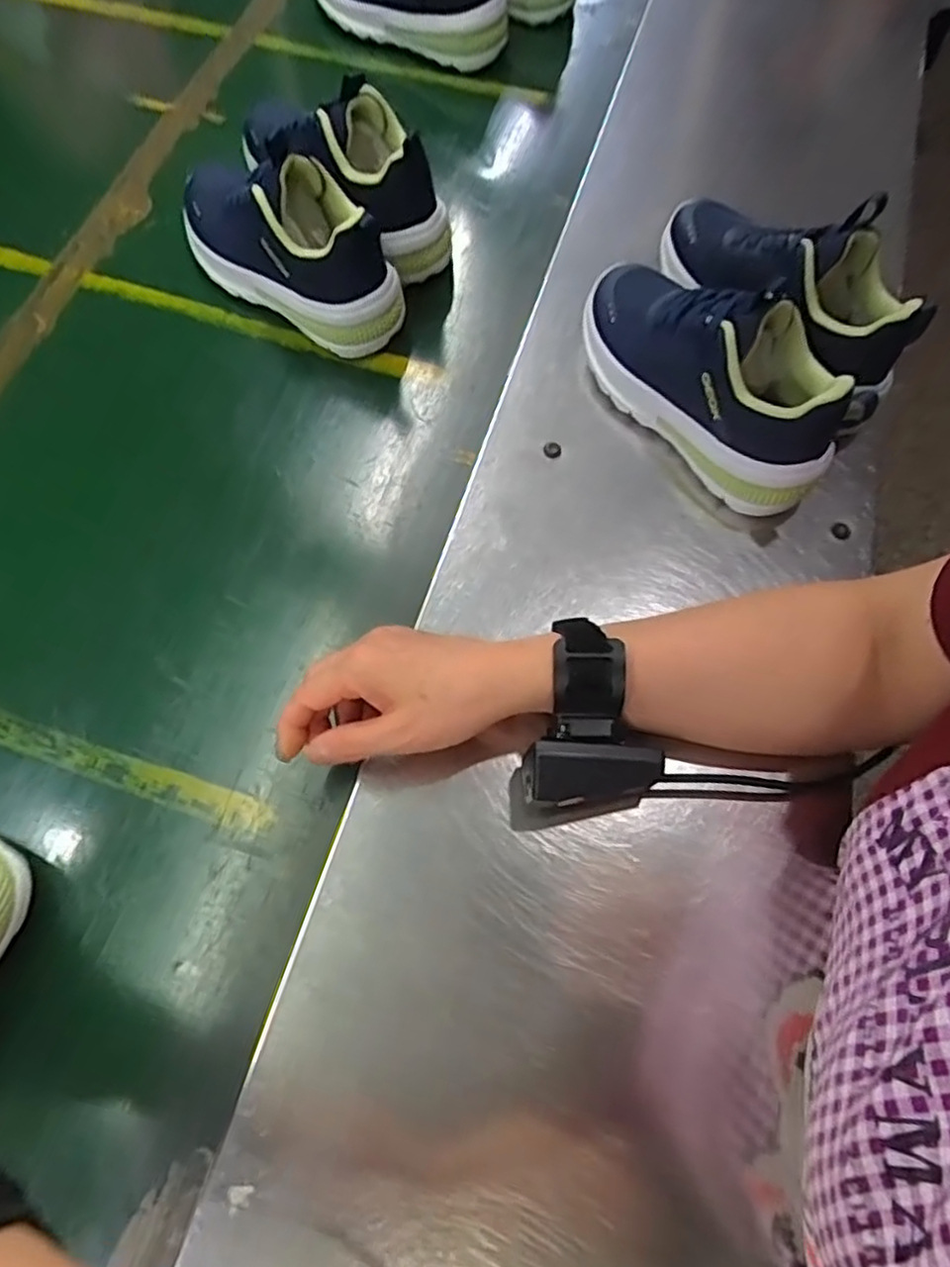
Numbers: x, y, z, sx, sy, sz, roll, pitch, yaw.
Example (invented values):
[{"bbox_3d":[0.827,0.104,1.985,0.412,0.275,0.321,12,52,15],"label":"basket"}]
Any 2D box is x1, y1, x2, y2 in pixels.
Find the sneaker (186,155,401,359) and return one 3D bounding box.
[{"bbox_3d":[-0.152,-0.309,0.529,0.223,0.108,0.080,42,73,14],"label":"sneaker"}]

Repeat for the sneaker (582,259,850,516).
[{"bbox_3d":[0.147,-0.173,0.449,0.072,0.100,0.200,-37,74,-15],"label":"sneaker"}]

